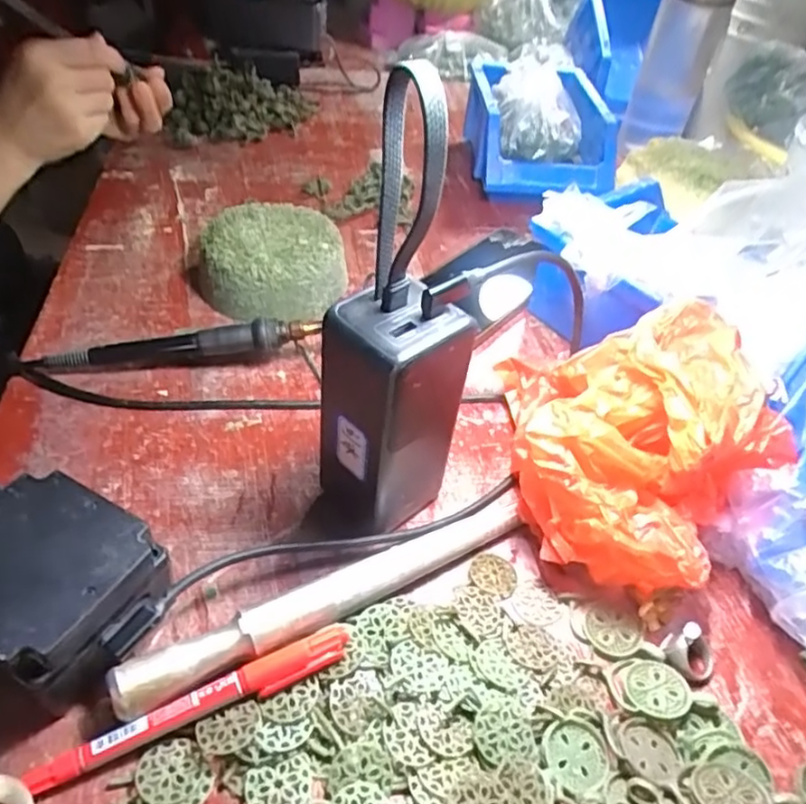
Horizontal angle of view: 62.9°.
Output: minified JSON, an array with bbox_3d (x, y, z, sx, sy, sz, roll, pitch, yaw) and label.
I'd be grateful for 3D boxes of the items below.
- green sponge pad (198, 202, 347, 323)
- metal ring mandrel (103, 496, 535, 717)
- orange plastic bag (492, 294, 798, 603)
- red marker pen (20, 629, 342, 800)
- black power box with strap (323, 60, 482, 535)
[{"bbox_3d":[-0.098,-0.104,0.489,0.106,0.045,0.111,-3,45,-11],"label":"green sponge pad"},{"bbox_3d":[-0.028,0.093,0.321,0.214,0.021,0.019,-20,50,-26],"label":"metal ring mandrel"},{"bbox_3d":[0.128,0.022,0.365,0.132,0.095,0.156,6,44,-2],"label":"orange plastic bag"},{"bbox_3d":[-0.084,0.128,0.277,0.131,0.012,0.015,-17,49,-23],"label":"red marker pen"},{"bbox_3d":[-0.004,-0.022,0.300,0.056,0.225,0.061,37,51,27],"label":"black power box with strap"}]

